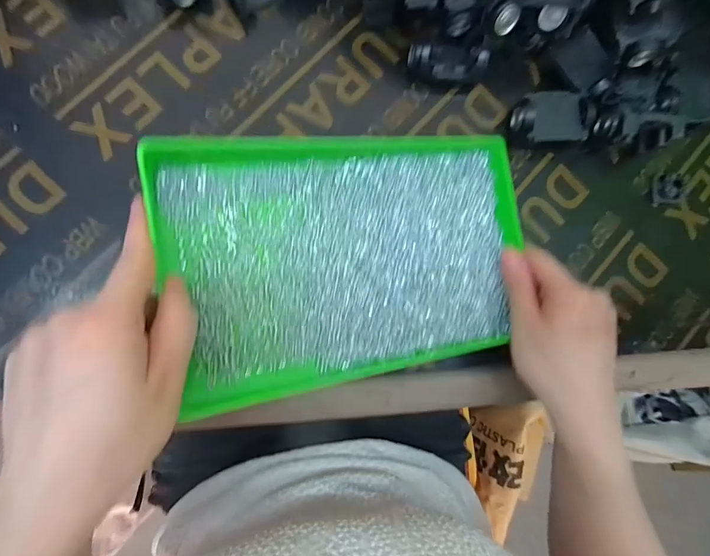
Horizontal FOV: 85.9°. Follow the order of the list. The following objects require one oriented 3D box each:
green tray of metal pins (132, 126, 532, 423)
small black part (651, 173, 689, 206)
[{"bbox_3d":[0.006,-0.017,0.253,0.238,0.027,0.160,-9,88,-18],"label":"green tray of metal pins"},{"bbox_3d":[0.275,-0.078,0.334,0.018,0.019,0.026,0,86,-7],"label":"small black part"}]

